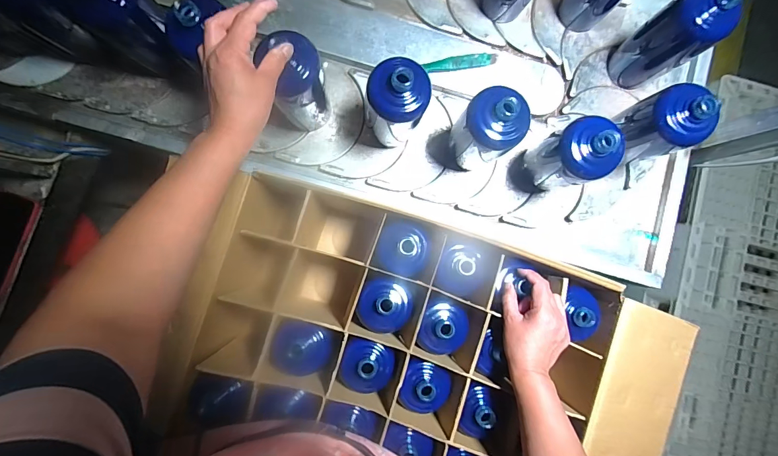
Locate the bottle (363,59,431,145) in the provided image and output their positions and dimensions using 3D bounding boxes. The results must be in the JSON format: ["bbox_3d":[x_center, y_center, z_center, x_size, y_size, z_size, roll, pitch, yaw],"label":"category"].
[{"bbox_3d":[0.009,-0.170,0.525,0.074,0.178,0.065,14,88,-3],"label":"bottle"}]

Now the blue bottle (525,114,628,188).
[{"bbox_3d":[0.248,-0.098,0.528,0.059,0.186,0.075,-17,90,-4],"label":"blue bottle"}]

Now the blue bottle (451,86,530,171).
[{"bbox_3d":[0.130,-0.129,0.526,0.067,0.183,0.083,-38,91,-4],"label":"blue bottle"}]

